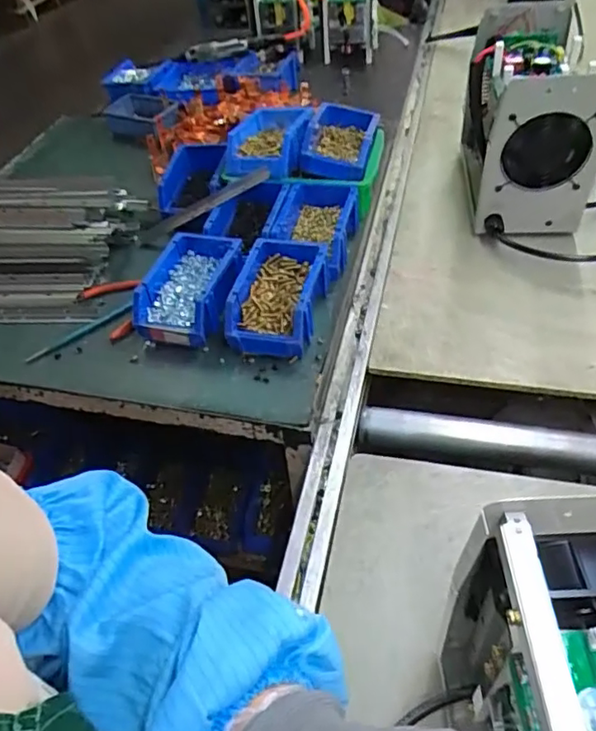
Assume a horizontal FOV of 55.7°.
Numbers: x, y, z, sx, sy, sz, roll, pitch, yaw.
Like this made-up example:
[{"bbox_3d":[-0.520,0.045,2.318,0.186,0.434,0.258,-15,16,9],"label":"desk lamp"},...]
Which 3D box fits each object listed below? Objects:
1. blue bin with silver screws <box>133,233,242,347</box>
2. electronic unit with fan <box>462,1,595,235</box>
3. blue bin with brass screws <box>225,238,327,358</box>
[{"bbox_3d":[-0.149,-0.105,0.765,0.120,0.063,0.168,10,50,14],"label":"blue bin with silver screws"},{"bbox_3d":[0.344,-0.373,0.857,0.150,0.222,0.276,2,49,7],"label":"electronic unit with fan"},{"bbox_3d":[-0.025,-0.090,0.741,0.104,0.070,0.167,6,49,11],"label":"blue bin with brass screws"}]

